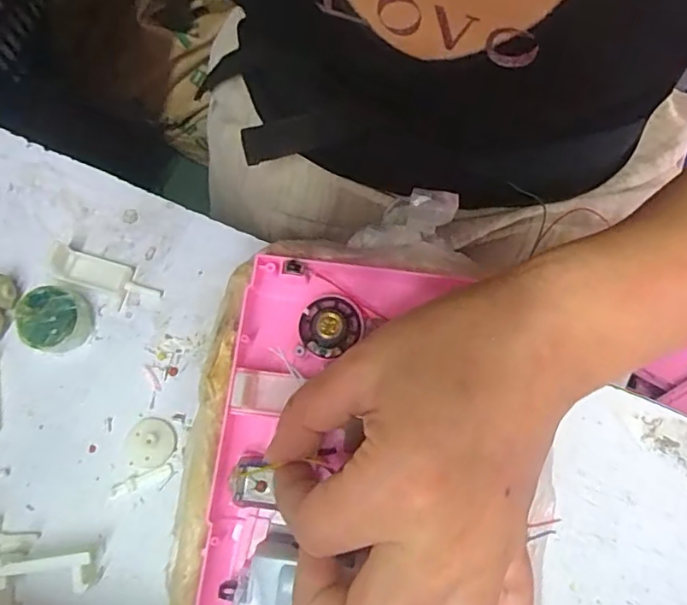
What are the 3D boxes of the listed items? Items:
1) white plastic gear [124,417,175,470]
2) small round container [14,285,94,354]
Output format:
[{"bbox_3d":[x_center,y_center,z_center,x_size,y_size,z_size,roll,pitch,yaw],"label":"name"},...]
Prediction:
[{"bbox_3d":[-0.097,0.070,0.280,0.023,0.006,0.024,0,74,0],"label":"white plastic gear"},{"bbox_3d":[-0.149,0.010,0.291,0.030,0.018,0.033,0,74,0],"label":"small round container"}]

